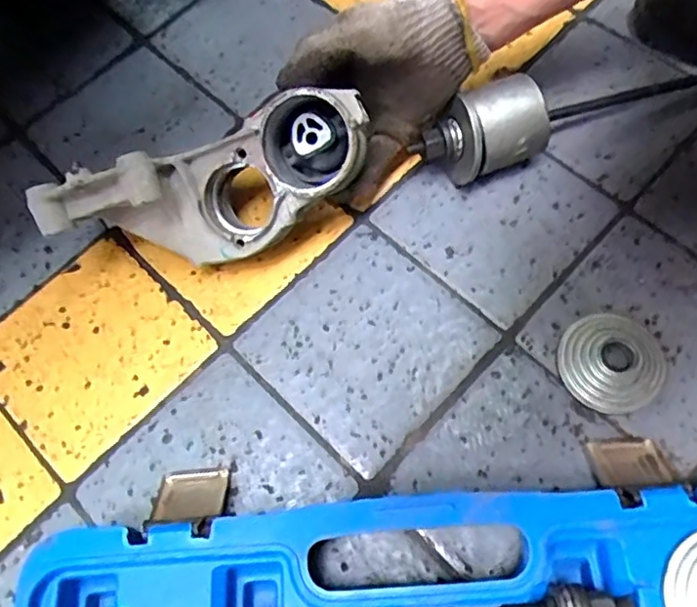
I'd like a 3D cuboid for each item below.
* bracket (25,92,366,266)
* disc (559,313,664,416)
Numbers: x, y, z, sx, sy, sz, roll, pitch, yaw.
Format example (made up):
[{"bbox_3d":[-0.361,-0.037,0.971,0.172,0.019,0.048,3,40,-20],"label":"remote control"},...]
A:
[{"bbox_3d":[-0.100,-0.084,0.440,0.235,0.083,0.076,-20,66,-7],"label":"bracket"},{"bbox_3d":[0.193,0.041,0.436,0.072,0.019,0.076,-1,66,3],"label":"disc"}]

